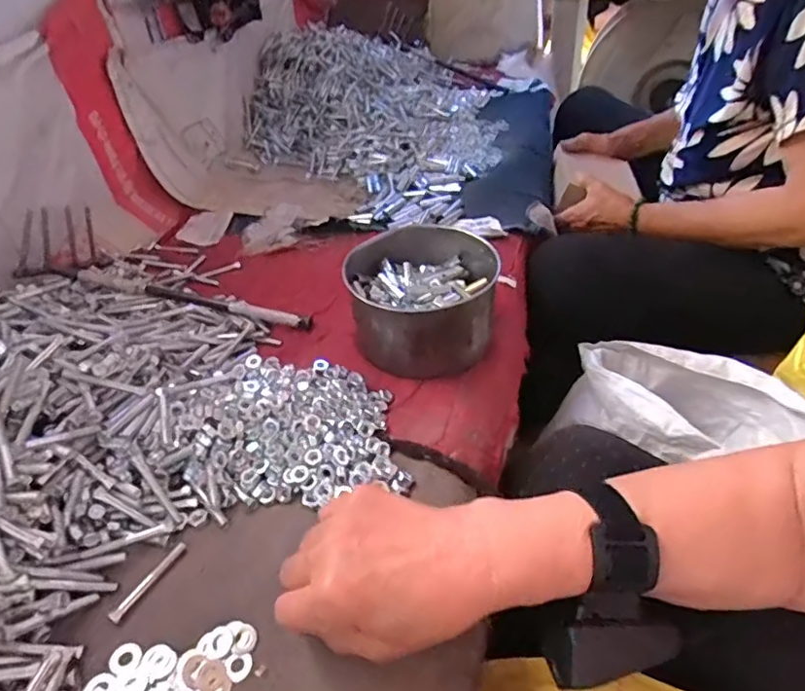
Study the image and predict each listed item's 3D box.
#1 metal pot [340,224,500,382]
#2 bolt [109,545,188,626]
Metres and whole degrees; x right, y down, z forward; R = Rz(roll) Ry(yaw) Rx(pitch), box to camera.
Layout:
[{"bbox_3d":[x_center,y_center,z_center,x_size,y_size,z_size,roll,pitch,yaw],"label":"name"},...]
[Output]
[{"bbox_3d":[0.018,-0.042,0.529,0.131,0.075,0.137,-2,38,2],"label":"metal pot"},{"bbox_3d":[-0.162,0.149,0.361,0.006,0.009,0.058,16,42,23],"label":"bolt"}]

